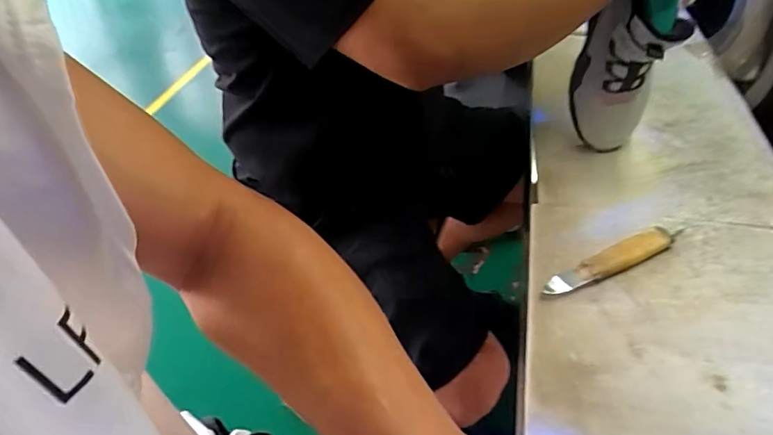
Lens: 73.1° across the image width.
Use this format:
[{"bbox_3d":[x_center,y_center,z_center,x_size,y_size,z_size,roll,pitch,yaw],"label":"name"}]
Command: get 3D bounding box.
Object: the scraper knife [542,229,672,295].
[{"bbox_3d":[0.226,0.045,0.531,0.155,0.018,0.023,-19,43,-18],"label":"scraper knife"}]

